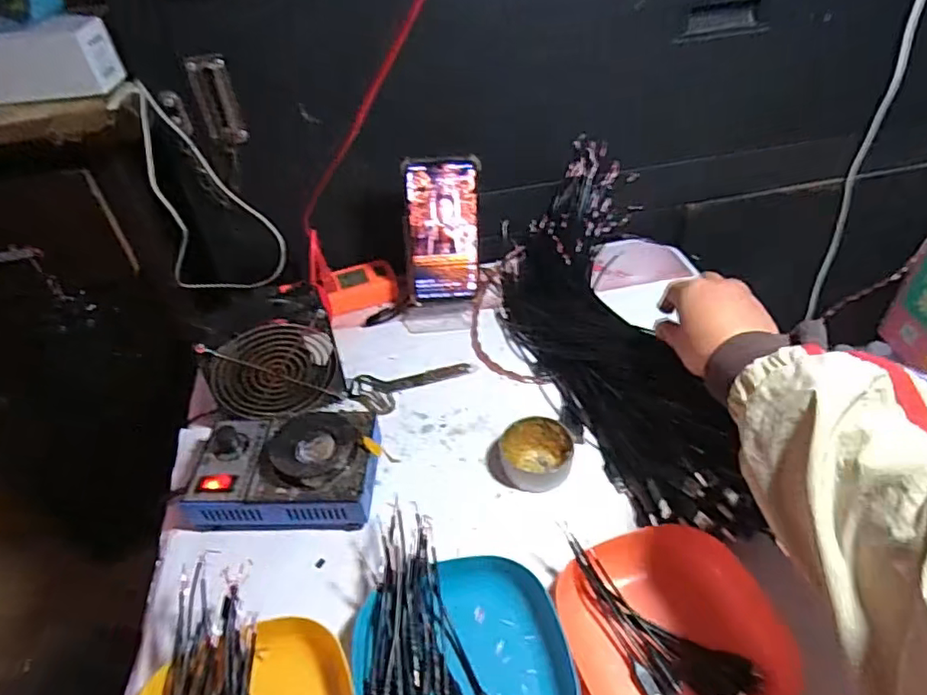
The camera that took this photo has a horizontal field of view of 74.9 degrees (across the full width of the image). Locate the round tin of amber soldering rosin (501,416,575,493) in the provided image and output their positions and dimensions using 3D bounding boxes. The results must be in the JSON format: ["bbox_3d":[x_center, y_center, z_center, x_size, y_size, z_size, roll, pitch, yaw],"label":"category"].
[{"bbox_3d":[0.066,0.092,0.537,0.061,0.024,0.058,-2,43,2],"label":"round tin of amber soldering rosin"}]

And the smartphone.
[{"bbox_3d":[-0.023,-0.123,0.657,0.078,0.163,0.009,-2,32,-3],"label":"smartphone"}]

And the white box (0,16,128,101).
[{"bbox_3d":[-0.427,-0.257,0.552,0.202,0.055,0.058,-2,43,3],"label":"white box"}]

